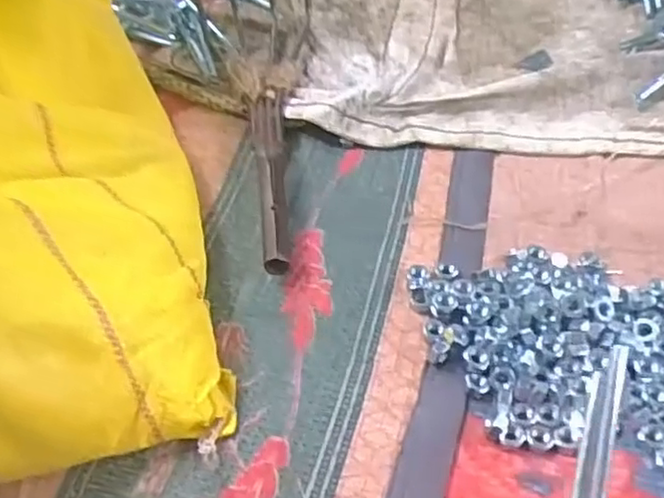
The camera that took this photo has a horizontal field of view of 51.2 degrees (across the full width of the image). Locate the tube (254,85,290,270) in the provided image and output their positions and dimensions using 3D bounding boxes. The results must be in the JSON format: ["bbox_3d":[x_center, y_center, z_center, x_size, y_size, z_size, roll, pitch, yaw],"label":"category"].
[{"bbox_3d":[-0.042,-0.053,0.486,0.021,0.024,0.168,-7,50,0],"label":"tube"}]

